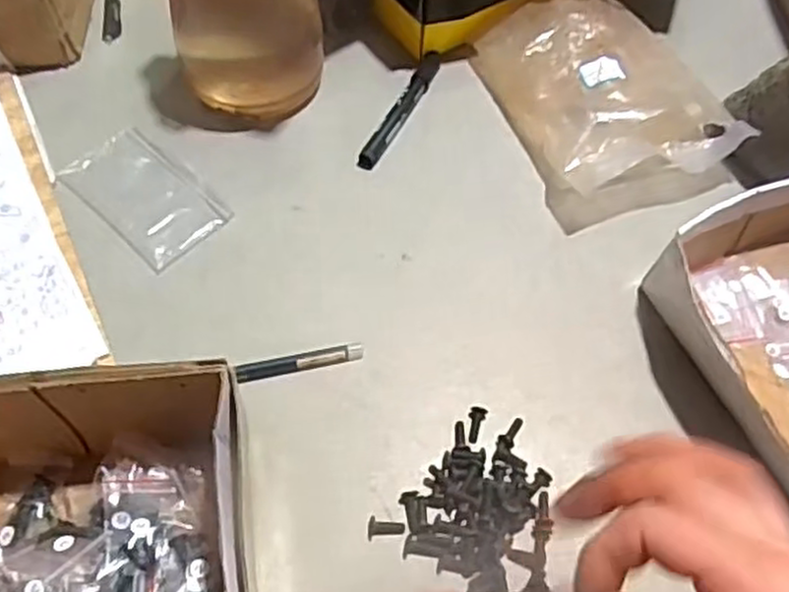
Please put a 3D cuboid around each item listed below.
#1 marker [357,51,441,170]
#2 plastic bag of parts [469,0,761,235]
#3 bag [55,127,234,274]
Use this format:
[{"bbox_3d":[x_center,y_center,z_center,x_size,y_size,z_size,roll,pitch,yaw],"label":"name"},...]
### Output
[{"bbox_3d":[0.008,-0.160,0.626,0.018,0.011,0.143,22,59,11],"label":"marker"},{"bbox_3d":[0.178,-0.171,0.620,0.164,0.052,0.210,-14,60,-12],"label":"plastic bag of parts"},{"bbox_3d":[-0.191,-0.079,0.571,0.128,0.004,0.073,40,64,20],"label":"bag"}]

